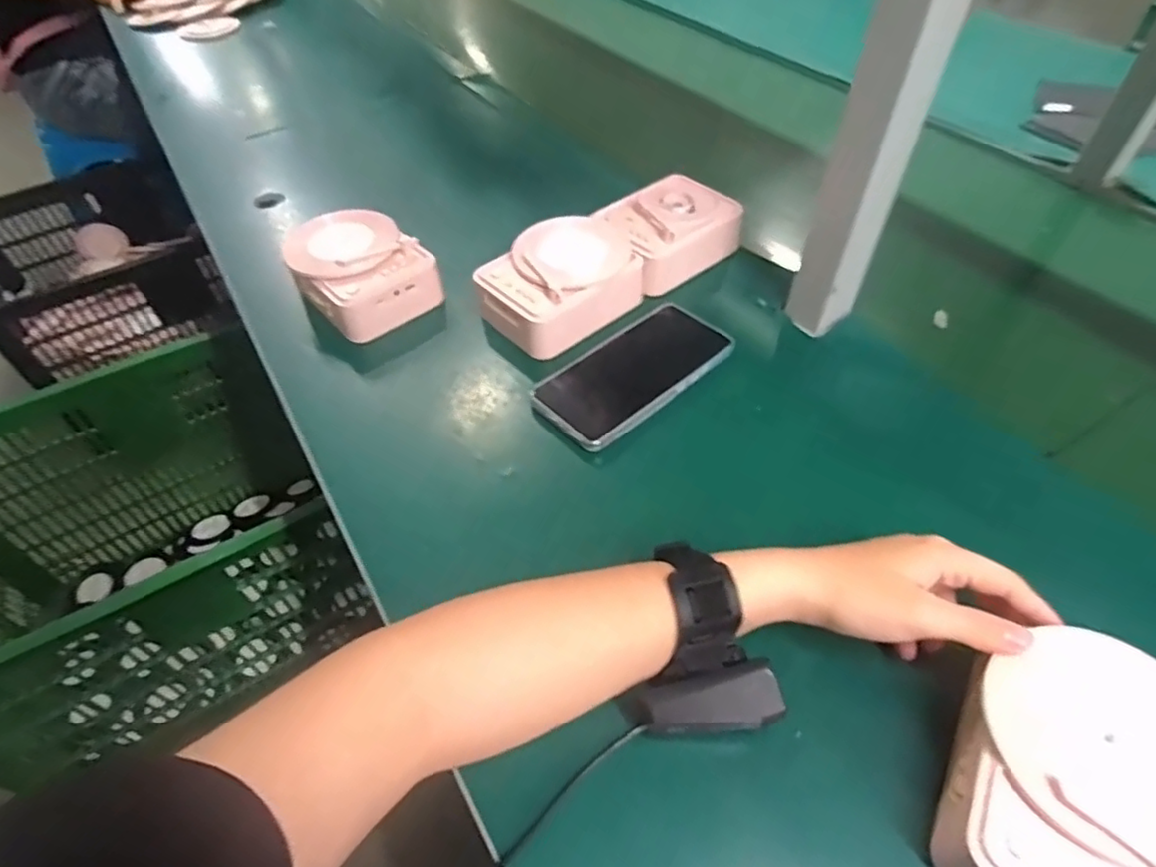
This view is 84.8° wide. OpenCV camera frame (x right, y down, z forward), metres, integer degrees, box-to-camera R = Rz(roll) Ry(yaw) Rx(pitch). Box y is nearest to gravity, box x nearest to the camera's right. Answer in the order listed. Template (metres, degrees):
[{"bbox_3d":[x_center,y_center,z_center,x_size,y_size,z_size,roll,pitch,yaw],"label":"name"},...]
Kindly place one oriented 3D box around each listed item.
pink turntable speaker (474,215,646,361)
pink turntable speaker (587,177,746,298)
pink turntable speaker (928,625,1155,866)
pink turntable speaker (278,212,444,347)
[{"bbox_3d":[-0.017,-0.131,0.554,0.136,0.059,0.095,-34,57,-26],"label":"pink turntable speaker"},{"bbox_3d":[0.082,-0.192,0.601,0.125,0.044,0.093,-34,57,-26],"label":"pink turntable speaker"},{"bbox_3d":[0.227,0.160,0.287,0.106,0.044,0.129,26,54,22],"label":"pink turntable speaker"},{"bbox_3d":[-0.197,-0.146,0.568,0.127,0.056,0.098,36,57,27],"label":"pink turntable speaker"}]

